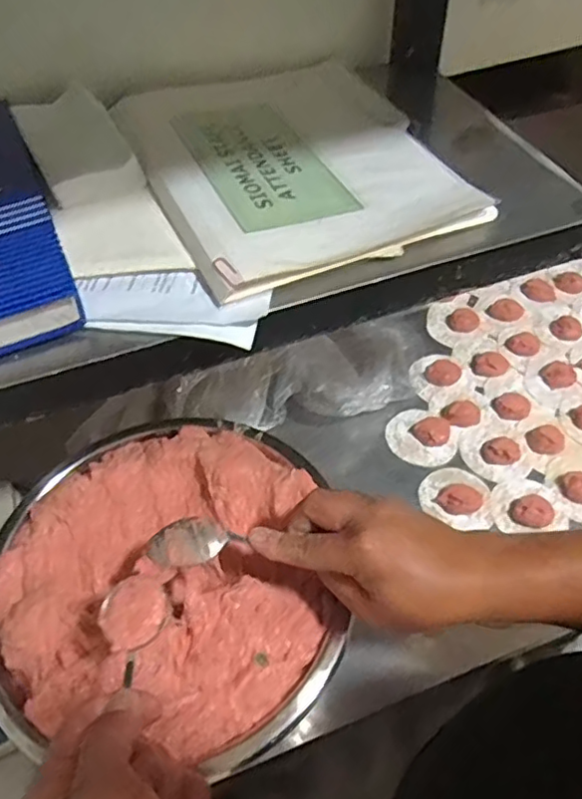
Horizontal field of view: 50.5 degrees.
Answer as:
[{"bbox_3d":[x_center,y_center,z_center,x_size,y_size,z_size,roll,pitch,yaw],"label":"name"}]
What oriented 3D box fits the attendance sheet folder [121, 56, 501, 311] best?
[{"bbox_3d":[-0.006,-0.209,0.522,0.228,0.027,0.315,-21,53,-13],"label":"attendance sheet folder"}]

